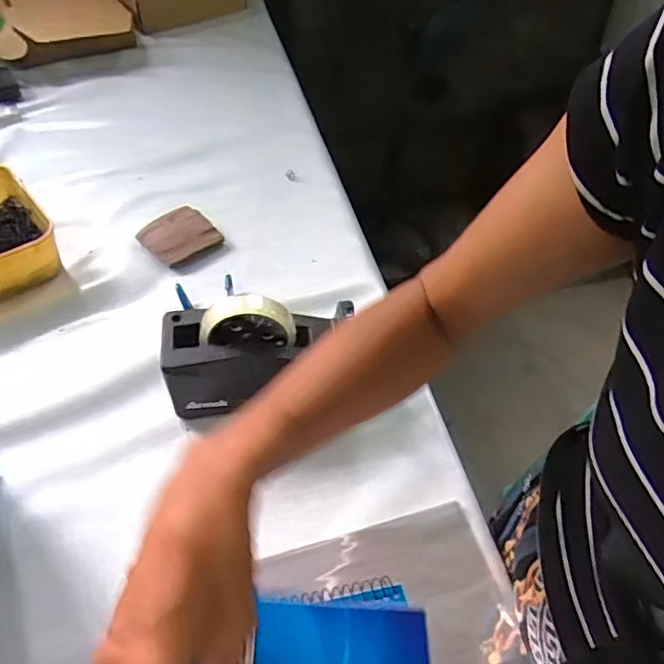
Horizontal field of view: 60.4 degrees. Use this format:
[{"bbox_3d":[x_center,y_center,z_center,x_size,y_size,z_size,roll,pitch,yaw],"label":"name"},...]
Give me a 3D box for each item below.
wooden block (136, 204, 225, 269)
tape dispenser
[{"bbox_3d":[-0.206,-0.133,0.780,0.091,0.016,0.101,36,56,24],"label":"wooden block"},{"bbox_3d":[-0.071,0.019,0.592,0.195,0.125,0.072,-8,50,-5],"label":"tape dispenser"}]

